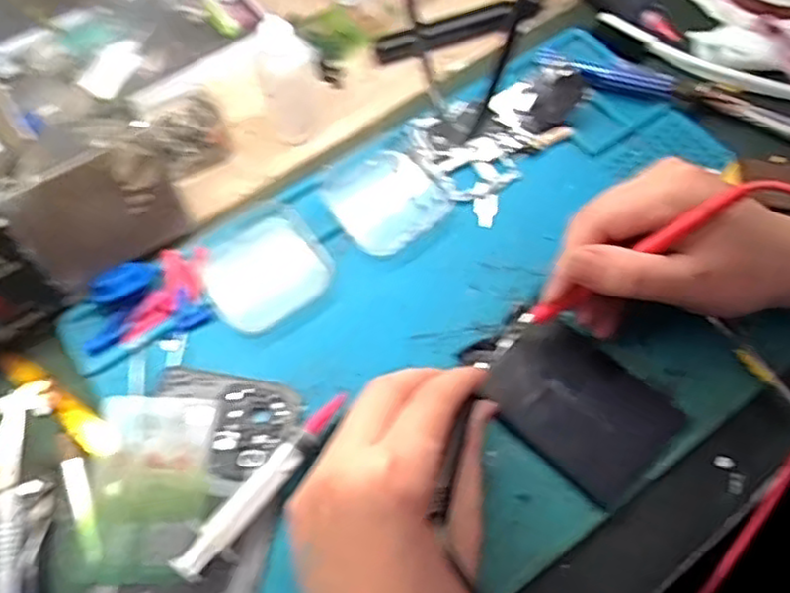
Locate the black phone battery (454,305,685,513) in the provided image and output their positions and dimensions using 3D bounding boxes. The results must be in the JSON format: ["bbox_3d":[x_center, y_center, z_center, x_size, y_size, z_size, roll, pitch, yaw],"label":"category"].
[{"bbox_3d":[0.085,0.049,0.352,0.097,0.006,0.063,39,67,18],"label":"black phone battery"}]

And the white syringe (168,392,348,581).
[{"bbox_3d":[-0.058,0.086,0.329,0.016,0.015,0.104,34,67,17],"label":"white syringe"}]

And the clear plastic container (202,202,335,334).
[{"bbox_3d":[-0.072,-0.016,0.387,0.065,0.013,0.060,-38,68,-18],"label":"clear plastic container"}]

